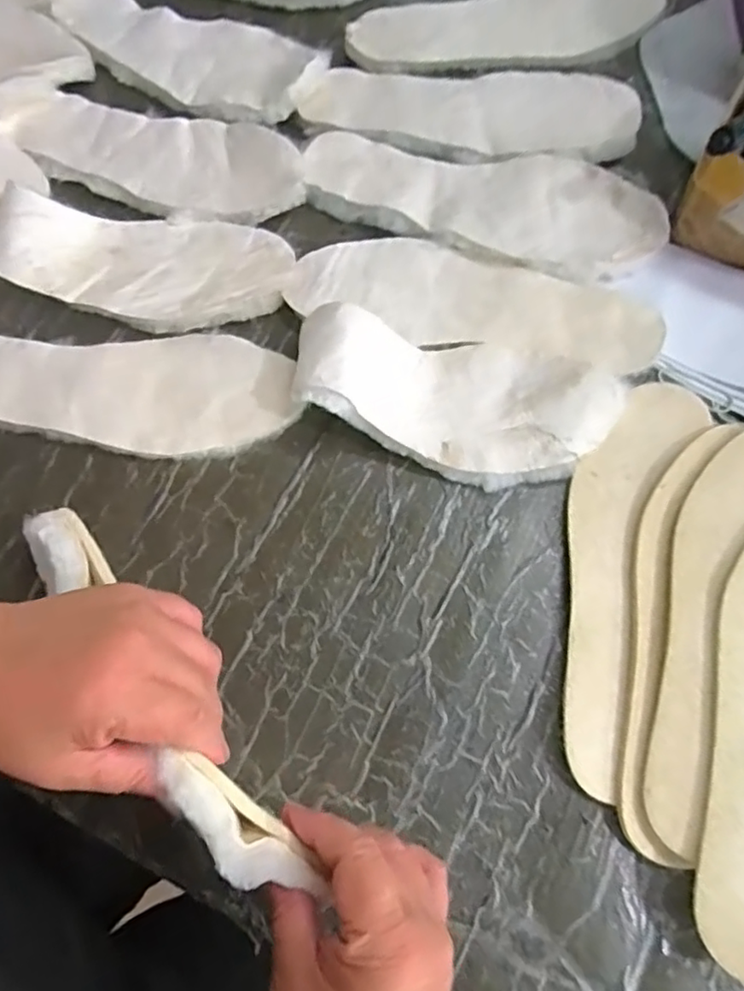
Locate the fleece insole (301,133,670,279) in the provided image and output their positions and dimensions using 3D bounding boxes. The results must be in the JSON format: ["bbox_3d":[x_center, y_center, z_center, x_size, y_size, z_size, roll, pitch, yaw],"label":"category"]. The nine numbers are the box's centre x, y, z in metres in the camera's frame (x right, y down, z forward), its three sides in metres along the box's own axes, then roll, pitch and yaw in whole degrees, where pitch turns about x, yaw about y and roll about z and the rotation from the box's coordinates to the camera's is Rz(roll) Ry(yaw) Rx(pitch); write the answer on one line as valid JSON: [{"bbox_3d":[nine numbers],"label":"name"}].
[{"bbox_3d":[0.080,-0.226,0.484,0.274,0.014,0.096,11,72,6],"label":"fleece insole"}]

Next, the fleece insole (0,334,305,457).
[{"bbox_3d":[-0.188,-0.075,0.450,0.263,0.009,0.091,-1,71,2],"label":"fleece insole"}]

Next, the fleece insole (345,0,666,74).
[{"bbox_3d":[0.115,-0.416,0.550,0.268,0.015,0.087,-3,71,1],"label":"fleece insole"}]

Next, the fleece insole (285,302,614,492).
[{"bbox_3d":[0.053,-0.074,0.419,0.221,0.045,0.101,18,73,8],"label":"fleece insole"}]

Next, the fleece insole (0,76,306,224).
[{"bbox_3d":[-0.189,-0.282,0.514,0.273,0.018,0.098,13,72,6],"label":"fleece insole"}]

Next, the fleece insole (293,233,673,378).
[{"bbox_3d":[0.073,-0.147,0.462,0.263,0.009,0.088,12,72,6],"label":"fleece insole"}]

